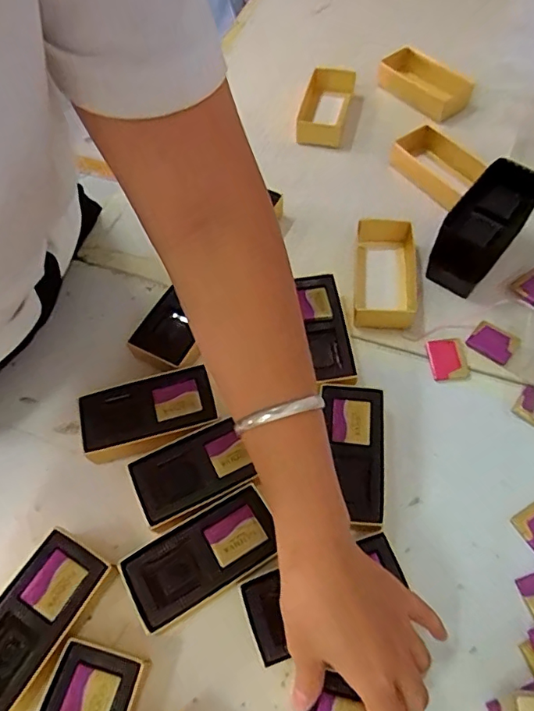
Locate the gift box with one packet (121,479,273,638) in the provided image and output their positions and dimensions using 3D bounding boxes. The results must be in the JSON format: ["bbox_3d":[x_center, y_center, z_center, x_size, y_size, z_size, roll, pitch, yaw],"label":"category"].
[{"bbox_3d":[-0.047,0.153,0.387,0.112,0.032,0.057,-28,62,-13],"label":"gift box with one packet"}]

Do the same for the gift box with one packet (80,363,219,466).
[{"bbox_3d":[-0.101,0.053,0.446,0.112,0.032,0.063,-17,60,-6],"label":"gift box with one packet"}]

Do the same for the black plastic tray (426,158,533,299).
[{"bbox_3d":[0.211,-0.125,0.499,0.060,0.047,0.131,34,80,21],"label":"black plastic tray"}]

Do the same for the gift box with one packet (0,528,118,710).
[{"bbox_3d":[-0.165,0.191,0.367,0.061,0.032,0.113,23,63,16],"label":"gift box with one packet"}]

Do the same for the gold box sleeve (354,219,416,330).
[{"bbox_3d":[0.120,-0.081,0.517,0.056,0.037,0.120,4,60,6],"label":"gold box sleeve"}]

